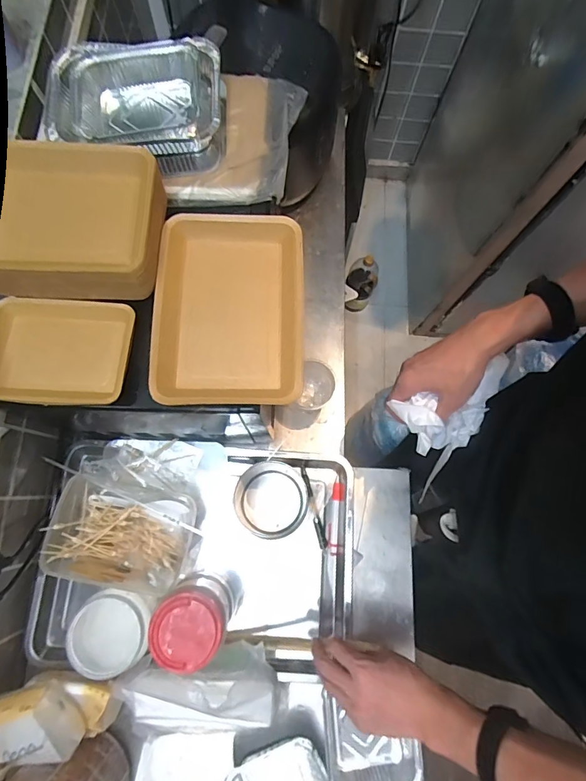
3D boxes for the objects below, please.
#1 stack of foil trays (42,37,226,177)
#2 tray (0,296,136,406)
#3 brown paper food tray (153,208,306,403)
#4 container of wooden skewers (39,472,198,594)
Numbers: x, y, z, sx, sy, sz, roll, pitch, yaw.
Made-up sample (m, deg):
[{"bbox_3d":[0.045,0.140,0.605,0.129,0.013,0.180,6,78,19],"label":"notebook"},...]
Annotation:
[{"bbox_3d":[-0.208,-0.382,0.569,0.222,0.066,0.154,-1,75,0],"label":"stack of foil trays"},{"bbox_3d":[-0.276,-0.046,0.492,0.159,0.028,0.125,3,75,1],"label":"tray"},{"bbox_3d":[-0.077,-0.102,0.519,0.179,0.035,0.245,0,75,0],"label":"brown paper food tray"},{"bbox_3d":[-0.267,0.216,0.644,0.226,0.074,0.149,11,75,3],"label":"container of wooden skewers"}]

